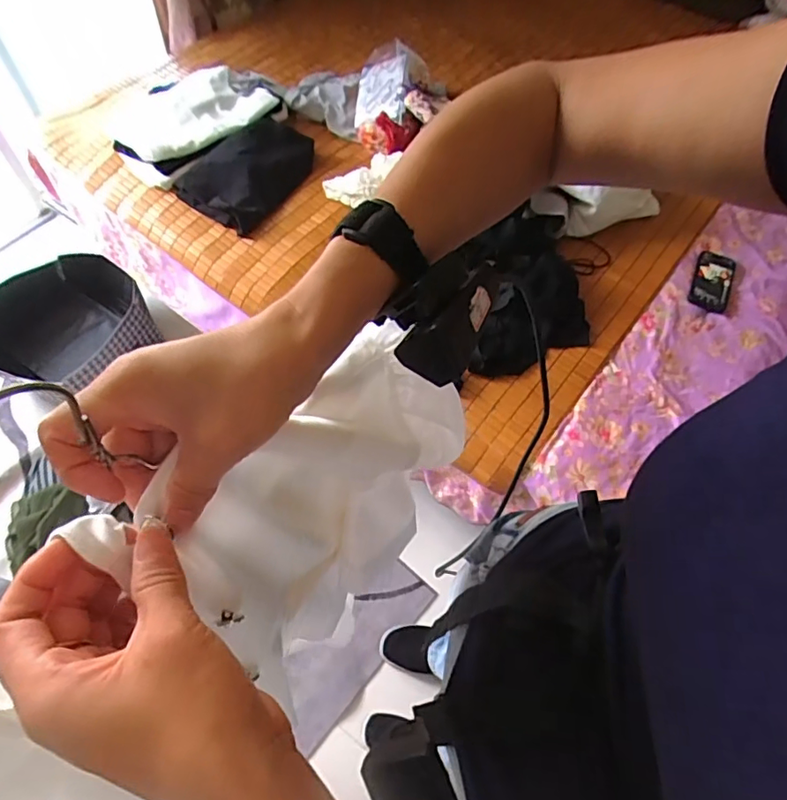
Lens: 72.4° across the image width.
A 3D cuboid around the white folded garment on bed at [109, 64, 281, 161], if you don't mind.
[{"bbox_3d":[-0.475,-0.681,1.285,0.360,0.094,0.220,-38,68,-20],"label":"white folded garment on bed"}]

